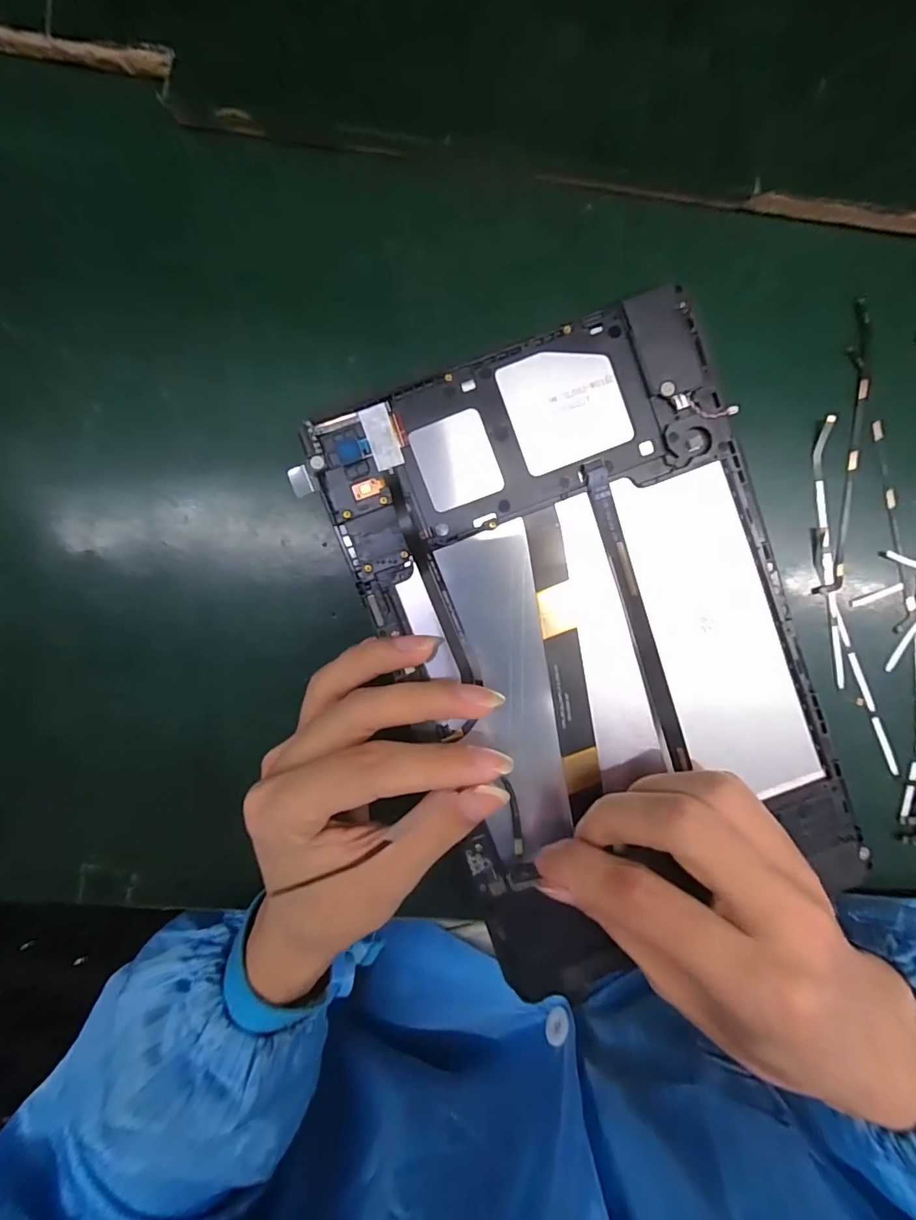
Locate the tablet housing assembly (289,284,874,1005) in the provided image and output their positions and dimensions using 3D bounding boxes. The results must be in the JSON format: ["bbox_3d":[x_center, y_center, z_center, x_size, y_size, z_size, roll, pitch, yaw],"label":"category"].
[{"bbox_3d":[0.052,0.016,0.181,0.149,0.007,0.228,-22,93,1],"label":"tablet housing assembly"}]

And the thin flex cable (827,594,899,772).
[{"bbox_3d":[0.204,0.038,0.238,0.004,0.004,0.098,-23,93,-2],"label":"thin flex cable"}]

